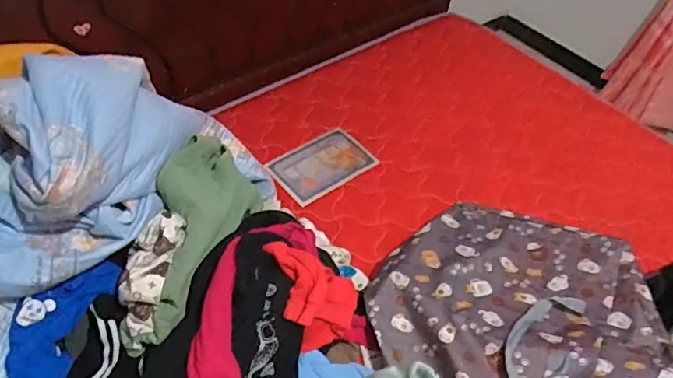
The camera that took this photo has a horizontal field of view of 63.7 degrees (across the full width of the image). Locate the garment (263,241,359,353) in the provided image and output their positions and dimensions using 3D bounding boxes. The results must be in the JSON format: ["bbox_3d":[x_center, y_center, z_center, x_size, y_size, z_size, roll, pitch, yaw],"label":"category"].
[{"bbox_3d":[-0.073,0.221,1.047,0.224,0.172,0.089,32,1,-27],"label":"garment"}]

